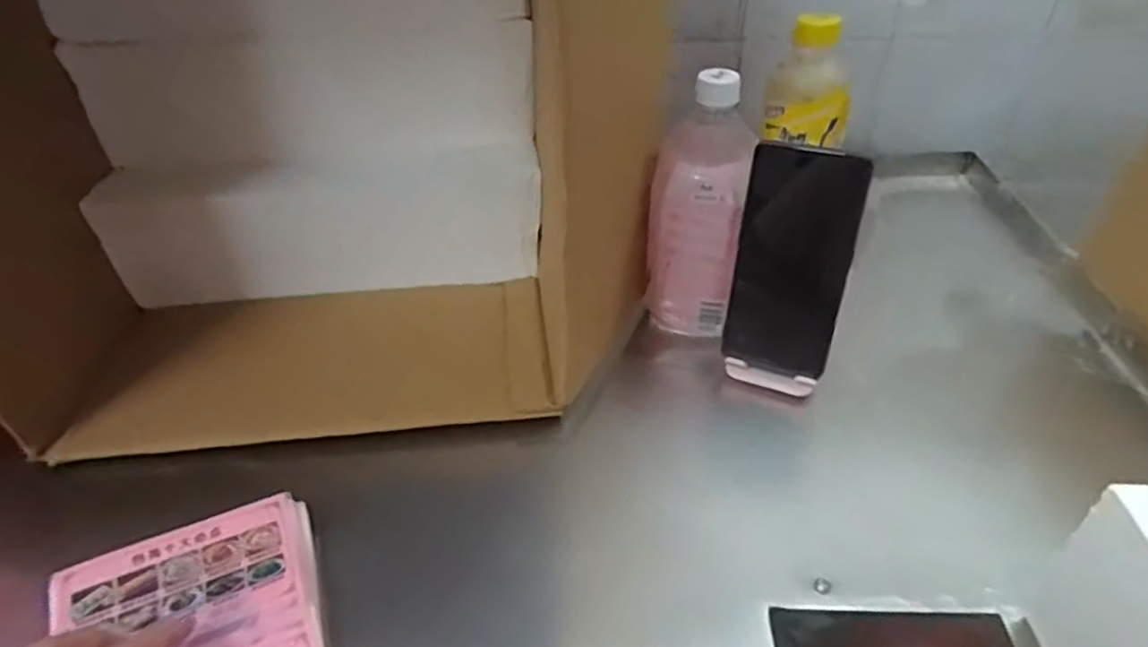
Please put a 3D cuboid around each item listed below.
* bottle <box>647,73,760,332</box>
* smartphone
[{"bbox_3d":[0.095,-0.082,0.526,0.074,0.197,0.056,5,39,9],"label":"bottle"},{"bbox_3d":[0.152,-0.039,0.476,0.073,0.161,0.006,14,26,20],"label":"smartphone"}]

